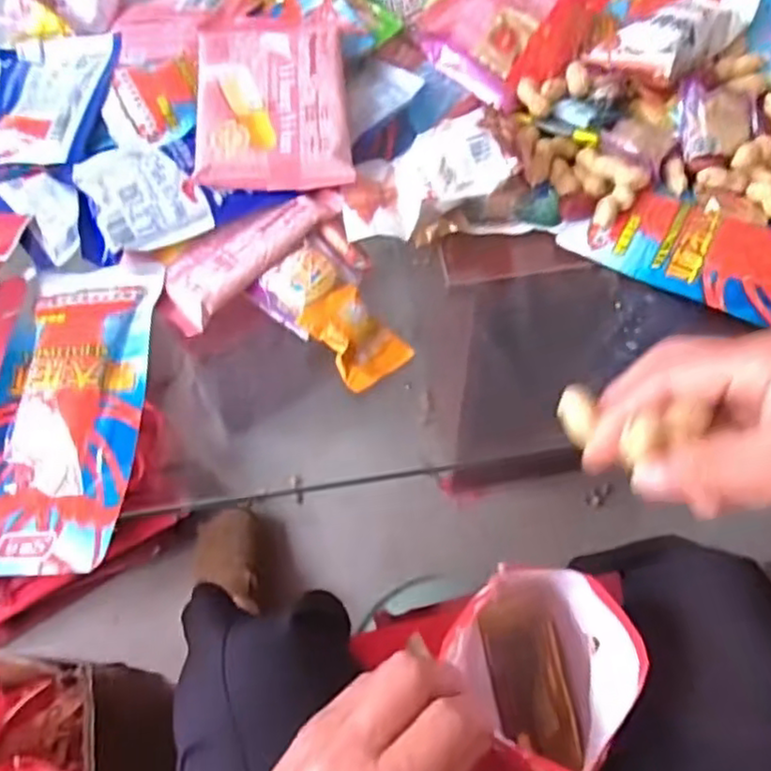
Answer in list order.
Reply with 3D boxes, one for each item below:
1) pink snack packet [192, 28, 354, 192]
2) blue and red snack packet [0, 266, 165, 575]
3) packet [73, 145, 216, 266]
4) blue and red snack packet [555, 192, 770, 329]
[{"bbox_3d":[-0.079,-0.198,0.469,0.101,0.020,0.135,-6,77,-3],"label":"pink snack packet"},{"bbox_3d":[-0.189,0.012,0.401,0.096,0.021,0.194,1,60,3],"label":"blue and red snack packet"},{"bbox_3d":[-0.166,-0.125,0.452,0.081,0.021,0.092,-23,61,-11],"label":"packet"},{"bbox_3d":[0.222,-0.087,0.441,0.196,0.021,0.082,20,63,14],"label":"blue and red snack packet"}]

